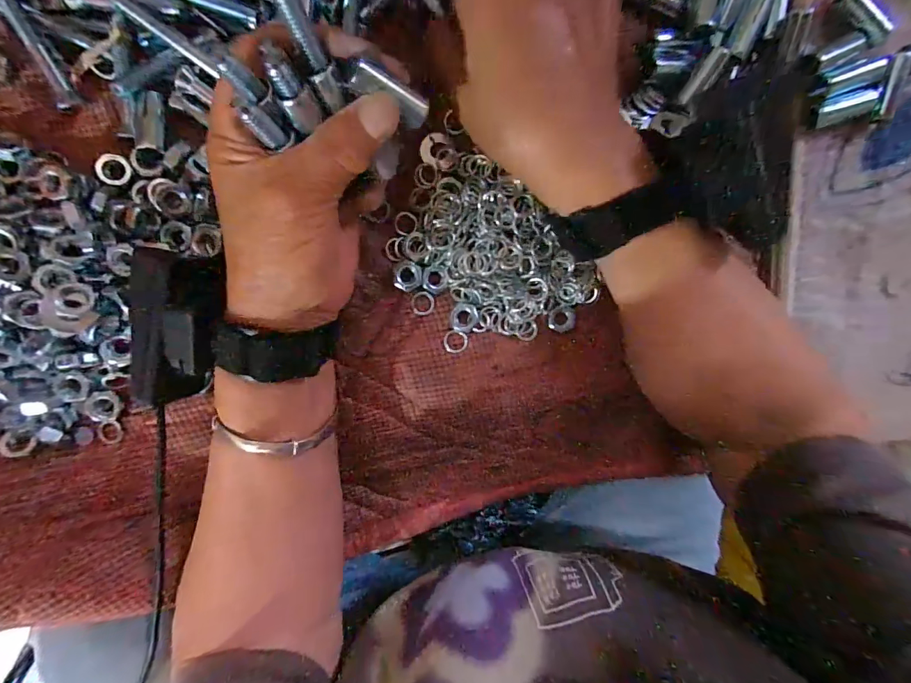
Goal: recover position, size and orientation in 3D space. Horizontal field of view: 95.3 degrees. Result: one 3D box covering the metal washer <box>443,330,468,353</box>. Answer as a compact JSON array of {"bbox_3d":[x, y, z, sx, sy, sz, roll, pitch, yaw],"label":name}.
[{"bbox_3d":[0.000,0.000,0.250,0.014,0.004,0.014,-2,102,3],"label":"metal washer"}]

